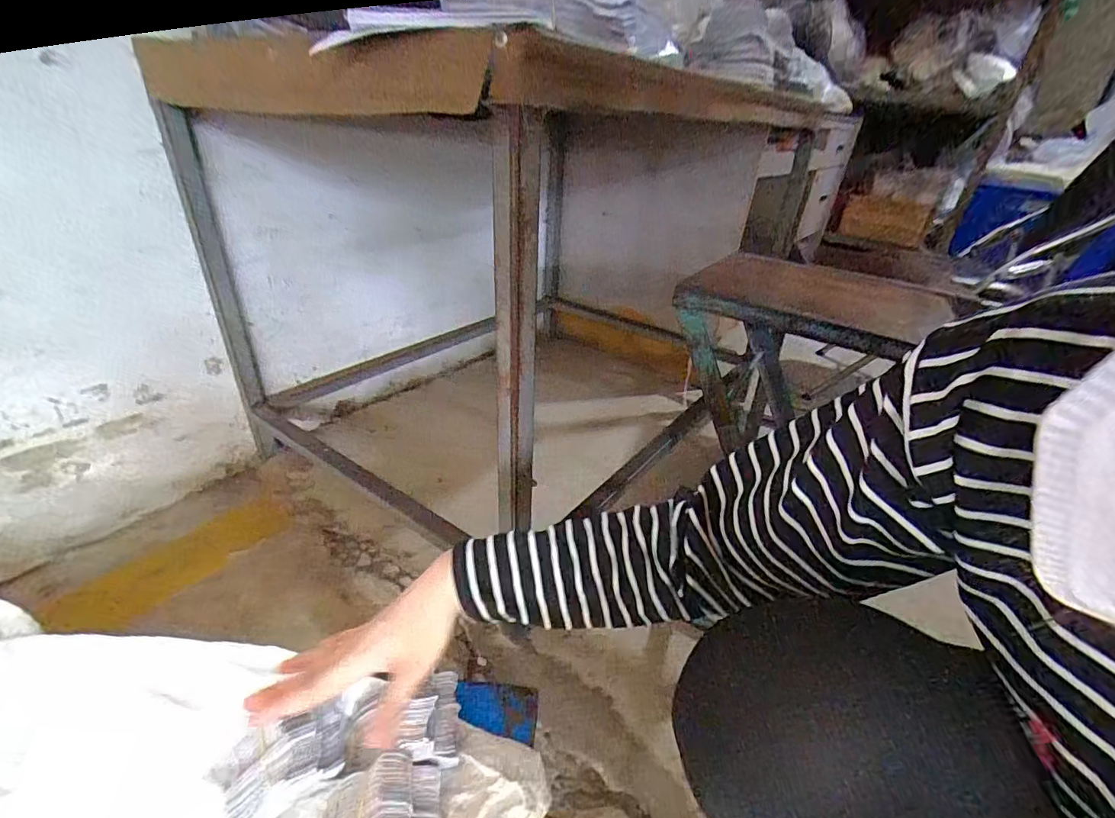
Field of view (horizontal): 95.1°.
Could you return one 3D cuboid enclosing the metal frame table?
[{"bbox_3d":[0.019,-0.317,1.100,0.745,0.705,1.201,26,37,30],"label":"metal frame table"}]

